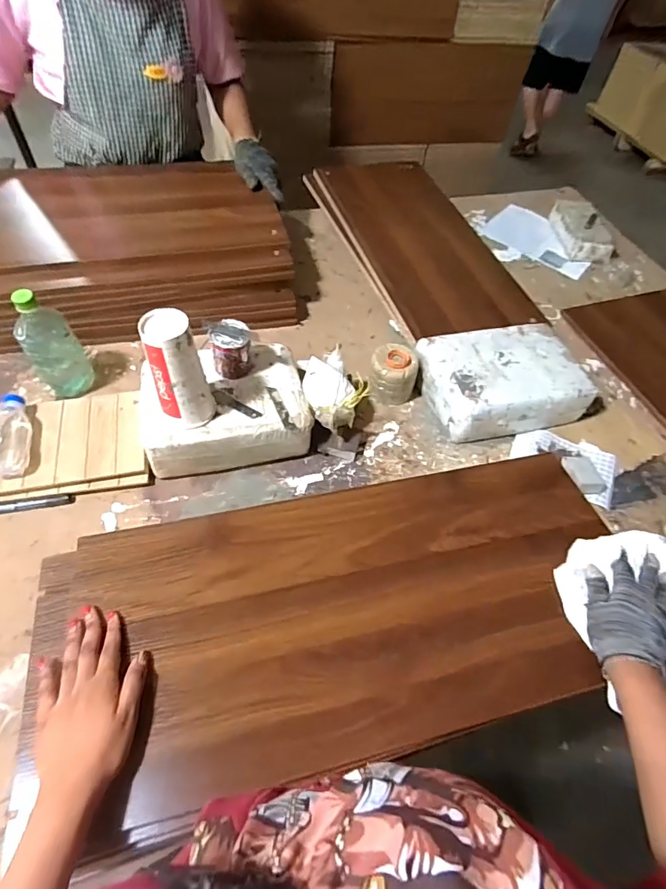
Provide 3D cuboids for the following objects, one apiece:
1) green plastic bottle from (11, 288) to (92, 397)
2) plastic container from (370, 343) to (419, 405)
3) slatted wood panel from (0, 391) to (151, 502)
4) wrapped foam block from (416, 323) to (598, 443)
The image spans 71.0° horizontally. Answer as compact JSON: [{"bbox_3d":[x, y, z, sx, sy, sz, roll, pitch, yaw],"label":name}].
[{"bbox_3d":[-0.488,-0.175,0.804,0.084,0.205,0.098,-28,59,-21],"label":"green plastic bottle"},{"bbox_3d":[0.118,-0.135,0.900,0.085,0.086,0.085,8,53,4],"label":"plastic container"},{"bbox_3d":[-0.570,0.014,0.747,0.512,0.028,0.183,-9,59,-10],"label":"slatted wood panel"},{"bbox_3d":[0.326,-0.122,0.908,0.286,0.107,0.207,-14,55,-12],"label":"wrapped foam block"}]

